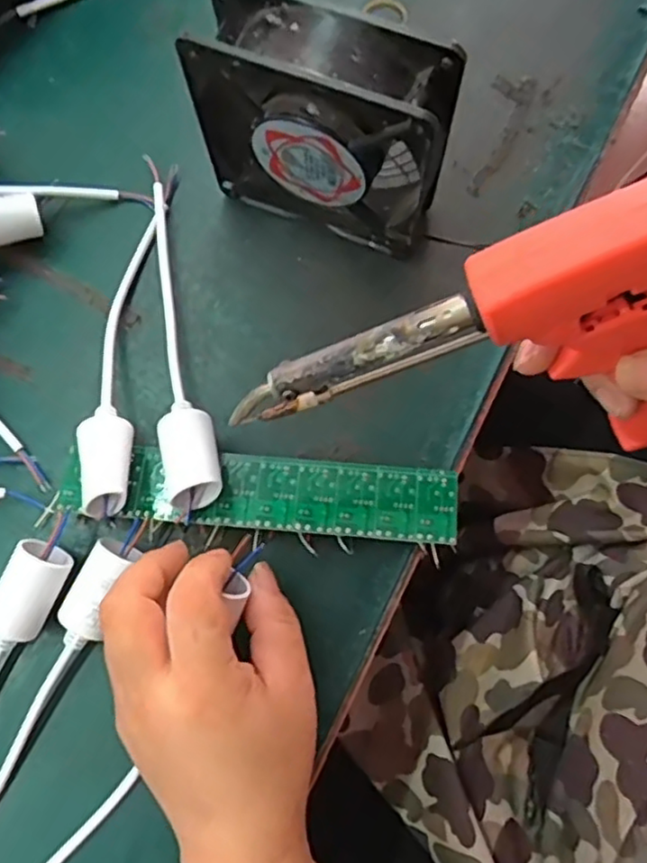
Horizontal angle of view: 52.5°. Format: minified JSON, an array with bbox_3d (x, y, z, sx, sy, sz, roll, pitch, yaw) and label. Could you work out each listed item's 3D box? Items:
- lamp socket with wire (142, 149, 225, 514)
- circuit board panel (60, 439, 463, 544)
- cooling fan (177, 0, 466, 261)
[{"bbox_3d":[-0.080,-0.057,0.353,0.025,0.047,0.200,-12,78,-1],"label":"lamp socket with wire"},{"bbox_3d":[-0.036,0.032,0.345,0.206,0.017,0.038,5,69,3],"label":"circuit board panel"},{"bbox_3d":[0.000,-0.150,0.332,0.120,0.119,0.039,21,80,6],"label":"cooling fan"}]

